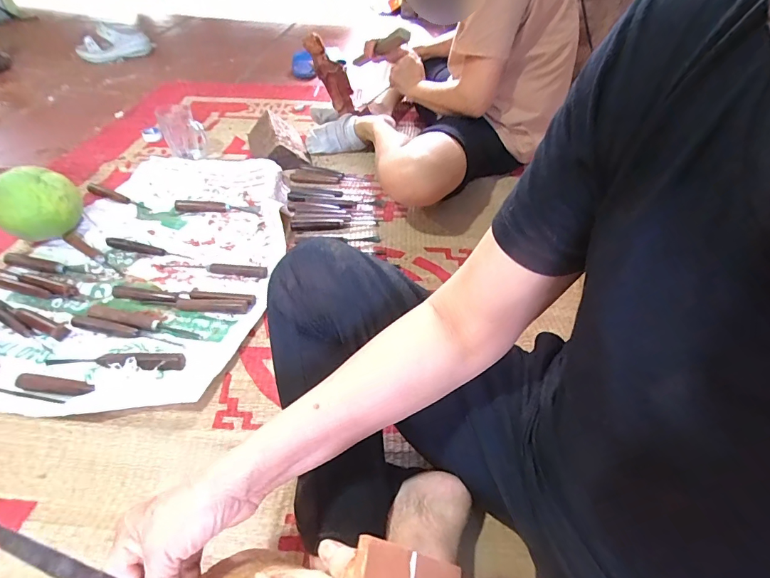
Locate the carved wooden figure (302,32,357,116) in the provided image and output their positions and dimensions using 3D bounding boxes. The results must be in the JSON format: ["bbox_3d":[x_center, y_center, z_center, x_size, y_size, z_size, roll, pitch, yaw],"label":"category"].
[{"bbox_3d":[-0.130,-0.517,1.018,0.062,0.193,0.048,-24,44,11],"label":"carved wooden figure"}]

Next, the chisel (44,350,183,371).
[{"bbox_3d":[-0.387,0.095,0.593,0.199,0.018,0.036,3,44,-1],"label":"chisel"}]

